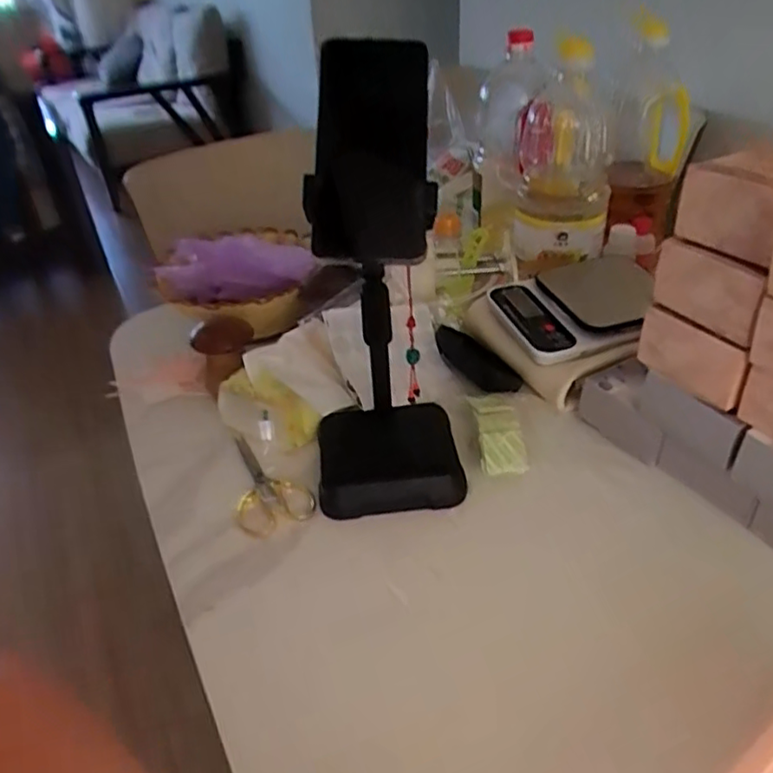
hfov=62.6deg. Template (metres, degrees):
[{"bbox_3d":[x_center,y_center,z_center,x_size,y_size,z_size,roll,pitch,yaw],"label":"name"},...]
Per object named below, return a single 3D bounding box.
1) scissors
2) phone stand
[{"bbox_3d":[-0.106,0.078,0.565,0.063,0.010,0.131,-13,37,-14],"label":"scissors"},{"bbox_3d":[-0.007,-0.058,0.481,0.126,0.333,0.116,-5,36,-4],"label":"phone stand"}]

